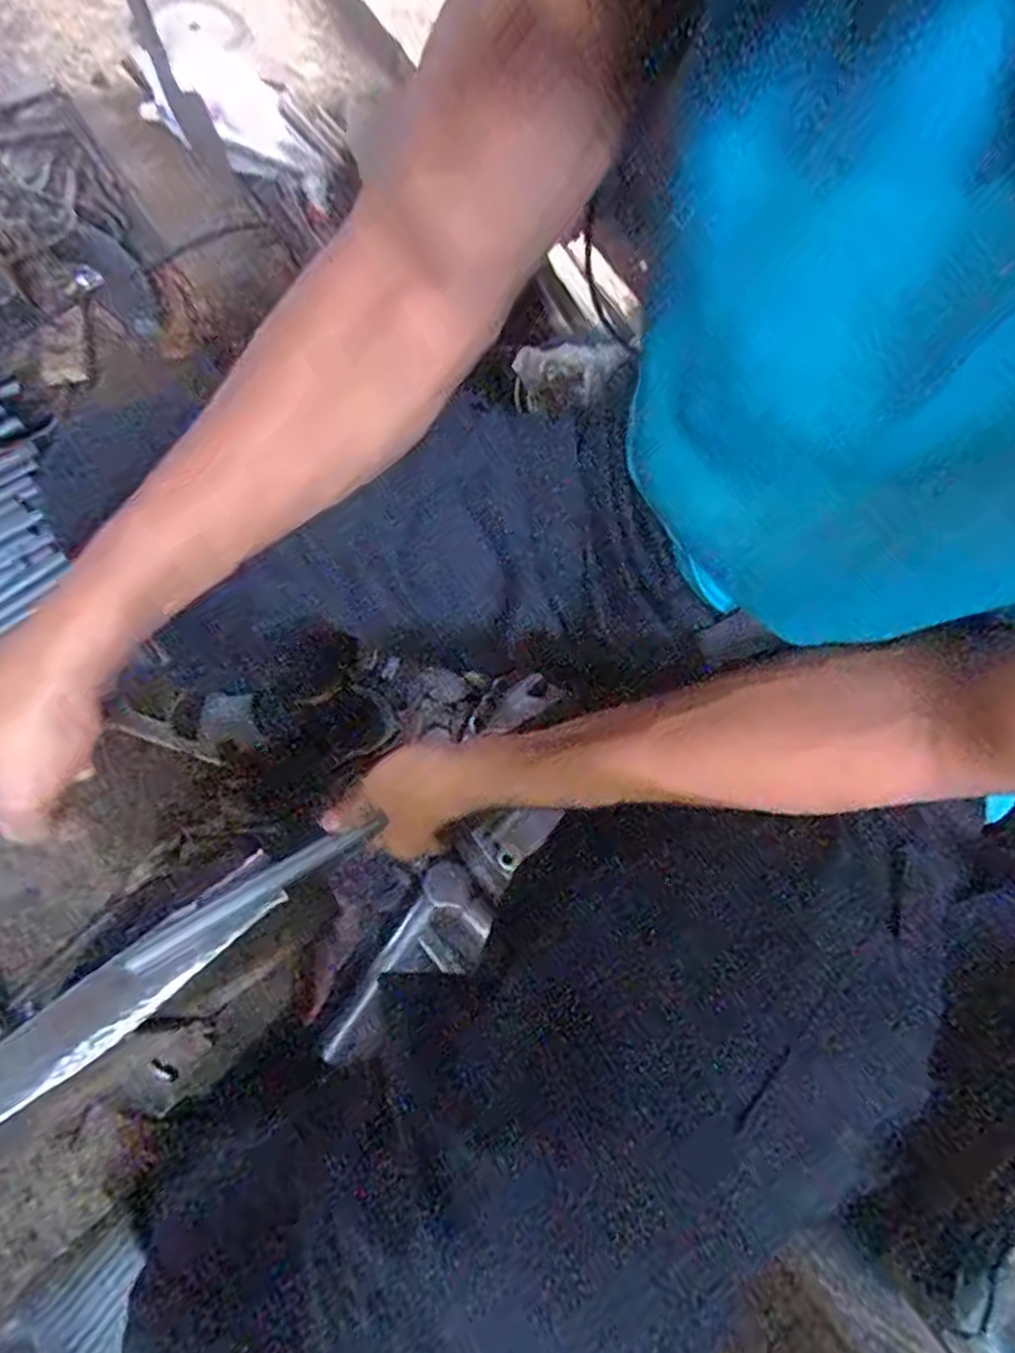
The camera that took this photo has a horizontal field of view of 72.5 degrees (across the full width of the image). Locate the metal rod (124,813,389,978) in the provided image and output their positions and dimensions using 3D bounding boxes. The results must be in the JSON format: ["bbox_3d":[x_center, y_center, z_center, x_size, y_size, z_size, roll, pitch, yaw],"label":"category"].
[{"bbox_3d":[-0.163,0.138,0.450,0.174,0.018,0.018,-30,73,-6],"label":"metal rod"}]

